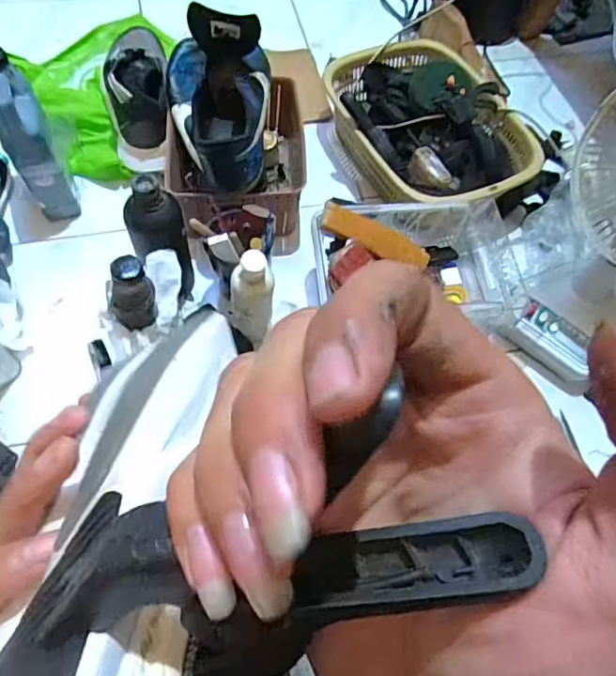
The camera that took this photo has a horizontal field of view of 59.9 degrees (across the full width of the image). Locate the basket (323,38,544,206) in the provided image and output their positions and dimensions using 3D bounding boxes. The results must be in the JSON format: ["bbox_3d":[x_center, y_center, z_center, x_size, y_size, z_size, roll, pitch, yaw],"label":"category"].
[{"bbox_3d":[0.184,-0.328,0.842,0.240,0.103,0.351,-23,66,-16],"label":"basket"}]

